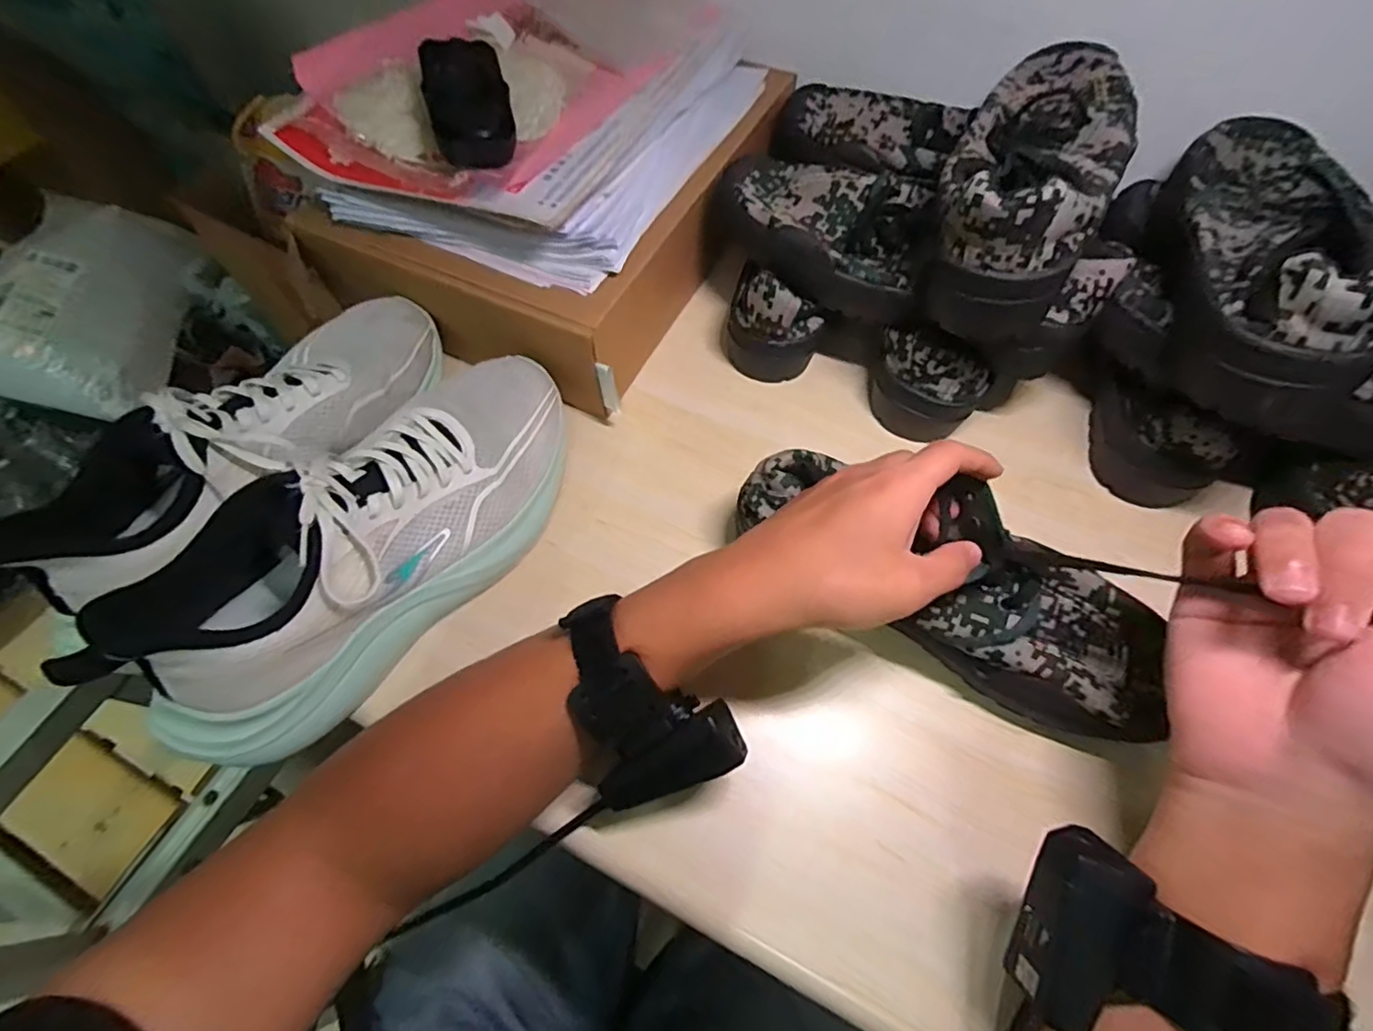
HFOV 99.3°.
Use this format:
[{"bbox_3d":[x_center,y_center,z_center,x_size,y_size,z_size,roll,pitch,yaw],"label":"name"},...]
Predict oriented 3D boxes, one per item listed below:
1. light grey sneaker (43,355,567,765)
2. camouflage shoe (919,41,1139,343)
[{"bbox_3d":[-0.173,0.007,0.336,0.091,0.108,0.272,33,66,16],"label":"light grey sneaker"},{"bbox_3d":[0.220,-0.222,0.369,0.089,0.085,0.248,25,64,13],"label":"camouflage shoe"}]

